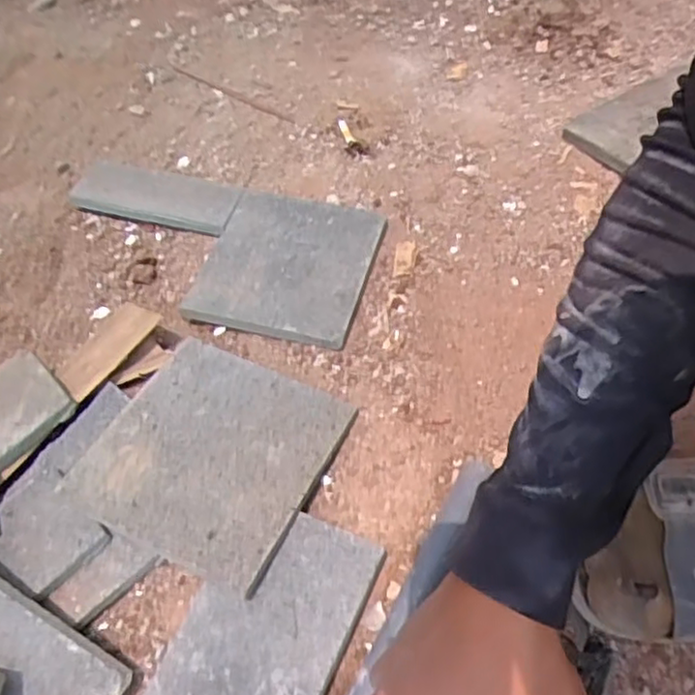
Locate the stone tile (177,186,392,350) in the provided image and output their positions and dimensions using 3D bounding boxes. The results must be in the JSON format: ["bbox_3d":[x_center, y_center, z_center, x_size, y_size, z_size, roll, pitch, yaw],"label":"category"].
[{"bbox_3d":[-0.050,-0.077,0.592,0.136,0.016,0.153,16,56,9],"label":"stone tile"}]

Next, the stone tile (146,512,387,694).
[{"bbox_3d":[-0.051,0.174,0.428,0.098,0.004,0.147,16,59,21],"label":"stone tile"}]

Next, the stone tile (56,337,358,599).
[{"bbox_3d":[-0.095,0.072,0.487,0.151,0.020,0.157,23,57,13],"label":"stone tile"}]

